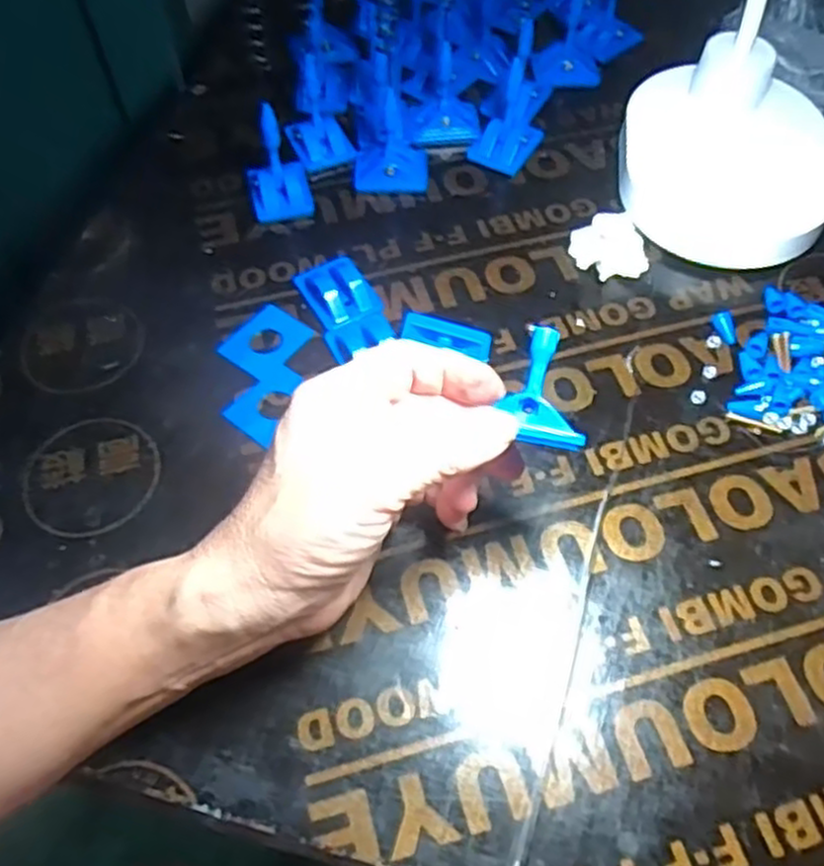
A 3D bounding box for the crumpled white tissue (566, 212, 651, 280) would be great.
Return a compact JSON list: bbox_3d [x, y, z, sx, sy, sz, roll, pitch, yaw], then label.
[{"bbox_3d":[0.110,-0.104,0.426,0.037,0.015,0.039,-10,59,-4],"label":"crumpled white tissue"}]

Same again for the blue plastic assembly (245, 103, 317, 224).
[{"bbox_3d":[-0.080,-0.157,0.439,0.037,0.052,0.043,-14,60,-7],"label":"blue plastic assembly"}]

